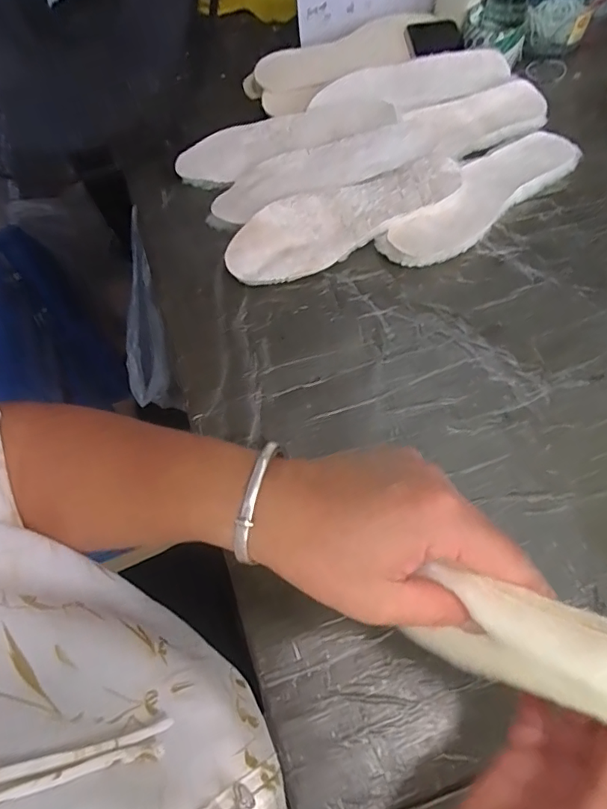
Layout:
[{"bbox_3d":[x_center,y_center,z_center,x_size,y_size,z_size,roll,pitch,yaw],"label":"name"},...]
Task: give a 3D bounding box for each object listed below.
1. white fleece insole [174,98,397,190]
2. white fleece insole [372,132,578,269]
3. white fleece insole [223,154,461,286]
[{"bbox_3d":[-0.025,-0.340,0.643,0.272,0.015,0.087,-19,61,-7],"label":"white fleece insole"},{"bbox_3d":[0.206,-0.239,0.592,0.271,0.031,0.074,-38,65,-16],"label":"white fleece insole"},{"bbox_3d":[0.042,-0.215,0.574,0.275,0.016,0.091,-29,74,-8],"label":"white fleece insole"}]

